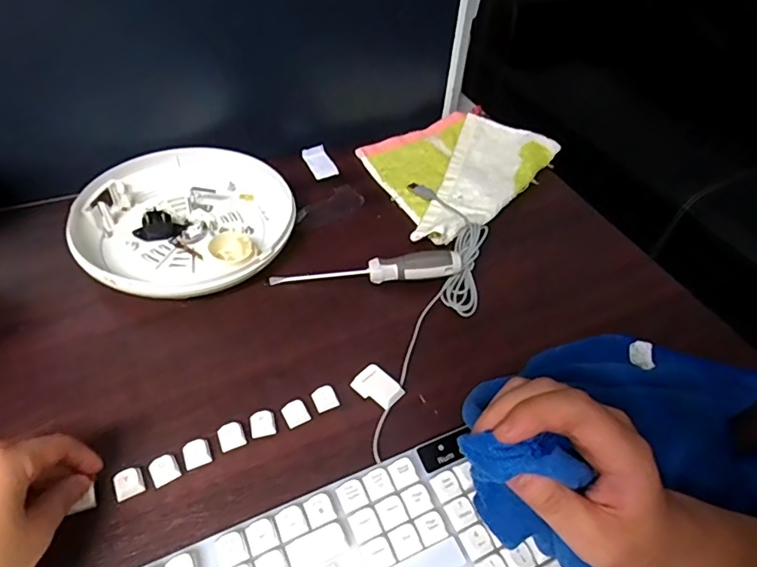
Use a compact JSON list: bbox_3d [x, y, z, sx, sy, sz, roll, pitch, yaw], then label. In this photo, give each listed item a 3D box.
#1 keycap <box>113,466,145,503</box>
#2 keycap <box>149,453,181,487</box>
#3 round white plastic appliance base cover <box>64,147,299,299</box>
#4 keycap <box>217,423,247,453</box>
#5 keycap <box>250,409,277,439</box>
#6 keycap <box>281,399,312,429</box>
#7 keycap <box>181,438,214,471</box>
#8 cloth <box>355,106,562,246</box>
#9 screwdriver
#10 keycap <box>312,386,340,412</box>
[{"bbox_3d":[-0.167,0.133,0.347,0.018,0.008,0.018,-20,52,-22],"label":"keycap"},{"bbox_3d":[-0.146,0.127,0.354,0.018,0.011,0.017,-20,53,-23],"label":"keycap"},{"bbox_3d":[-0.186,-0.066,0.512,0.199,0.033,0.195,3,47,-3],"label":"round white plastic appliance base cover"},{"bbox_3d":[-0.106,0.110,0.375,0.018,0.008,0.019,-16,51,-19],"label":"keycap"},{"bbox_3d":[-0.085,0.104,0.382,0.018,0.011,0.017,-10,49,-15],"label":"keycap"},{"bbox_3d":[-0.062,0.098,0.391,0.017,0.006,0.019,-22,53,-24],"label":"keycap"},{"bbox_3d":[-0.127,0.119,0.365,0.018,0.008,0.019,-16,51,-19],"label":"keycap"},{"bbox_3d":[0.095,-0.145,0.610,0.226,0.015,0.176,-28,56,-27],"label":"cloth"},{"bbox_3d":[-0.011,-0.015,0.485,0.174,0.026,0.020,1,47,-5],"label":"screwdriver"},{"bbox_3d":[-0.041,0.088,0.401,0.018,0.007,0.020,-19,52,-22],"label":"keycap"}]

